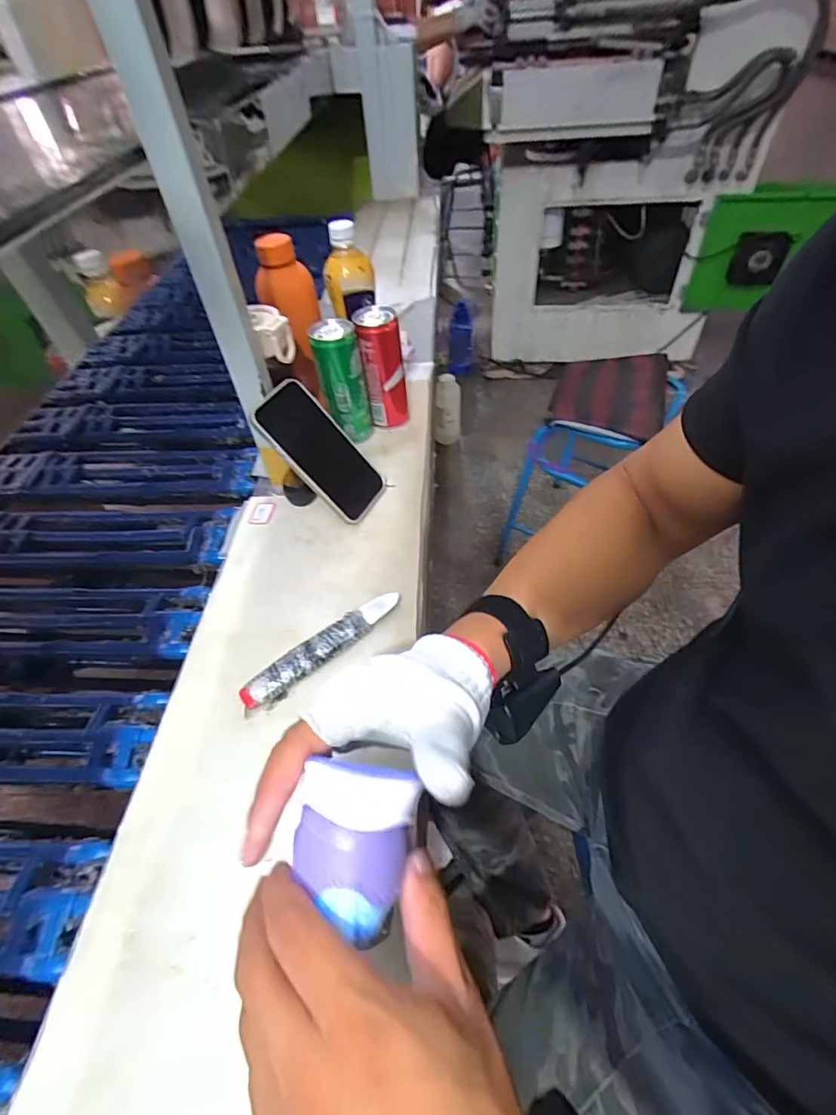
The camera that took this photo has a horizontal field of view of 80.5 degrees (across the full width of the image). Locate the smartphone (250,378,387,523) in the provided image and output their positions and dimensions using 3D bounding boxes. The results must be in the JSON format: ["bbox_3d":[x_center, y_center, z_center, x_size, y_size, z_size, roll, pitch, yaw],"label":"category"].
[{"bbox_3d":[-0.107,-0.119,0.557,0.010,0.160,0.079,-13,37,55],"label":"smartphone"}]

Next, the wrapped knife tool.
[{"bbox_3d":[-0.087,0.082,0.460,0.164,0.019,0.028,-34,55,-23],"label":"wrapped knife tool"}]

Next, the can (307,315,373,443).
[{"bbox_3d":[-0.093,-0.219,0.623,0.058,0.139,0.051,-14,50,-8],"label":"can"}]

